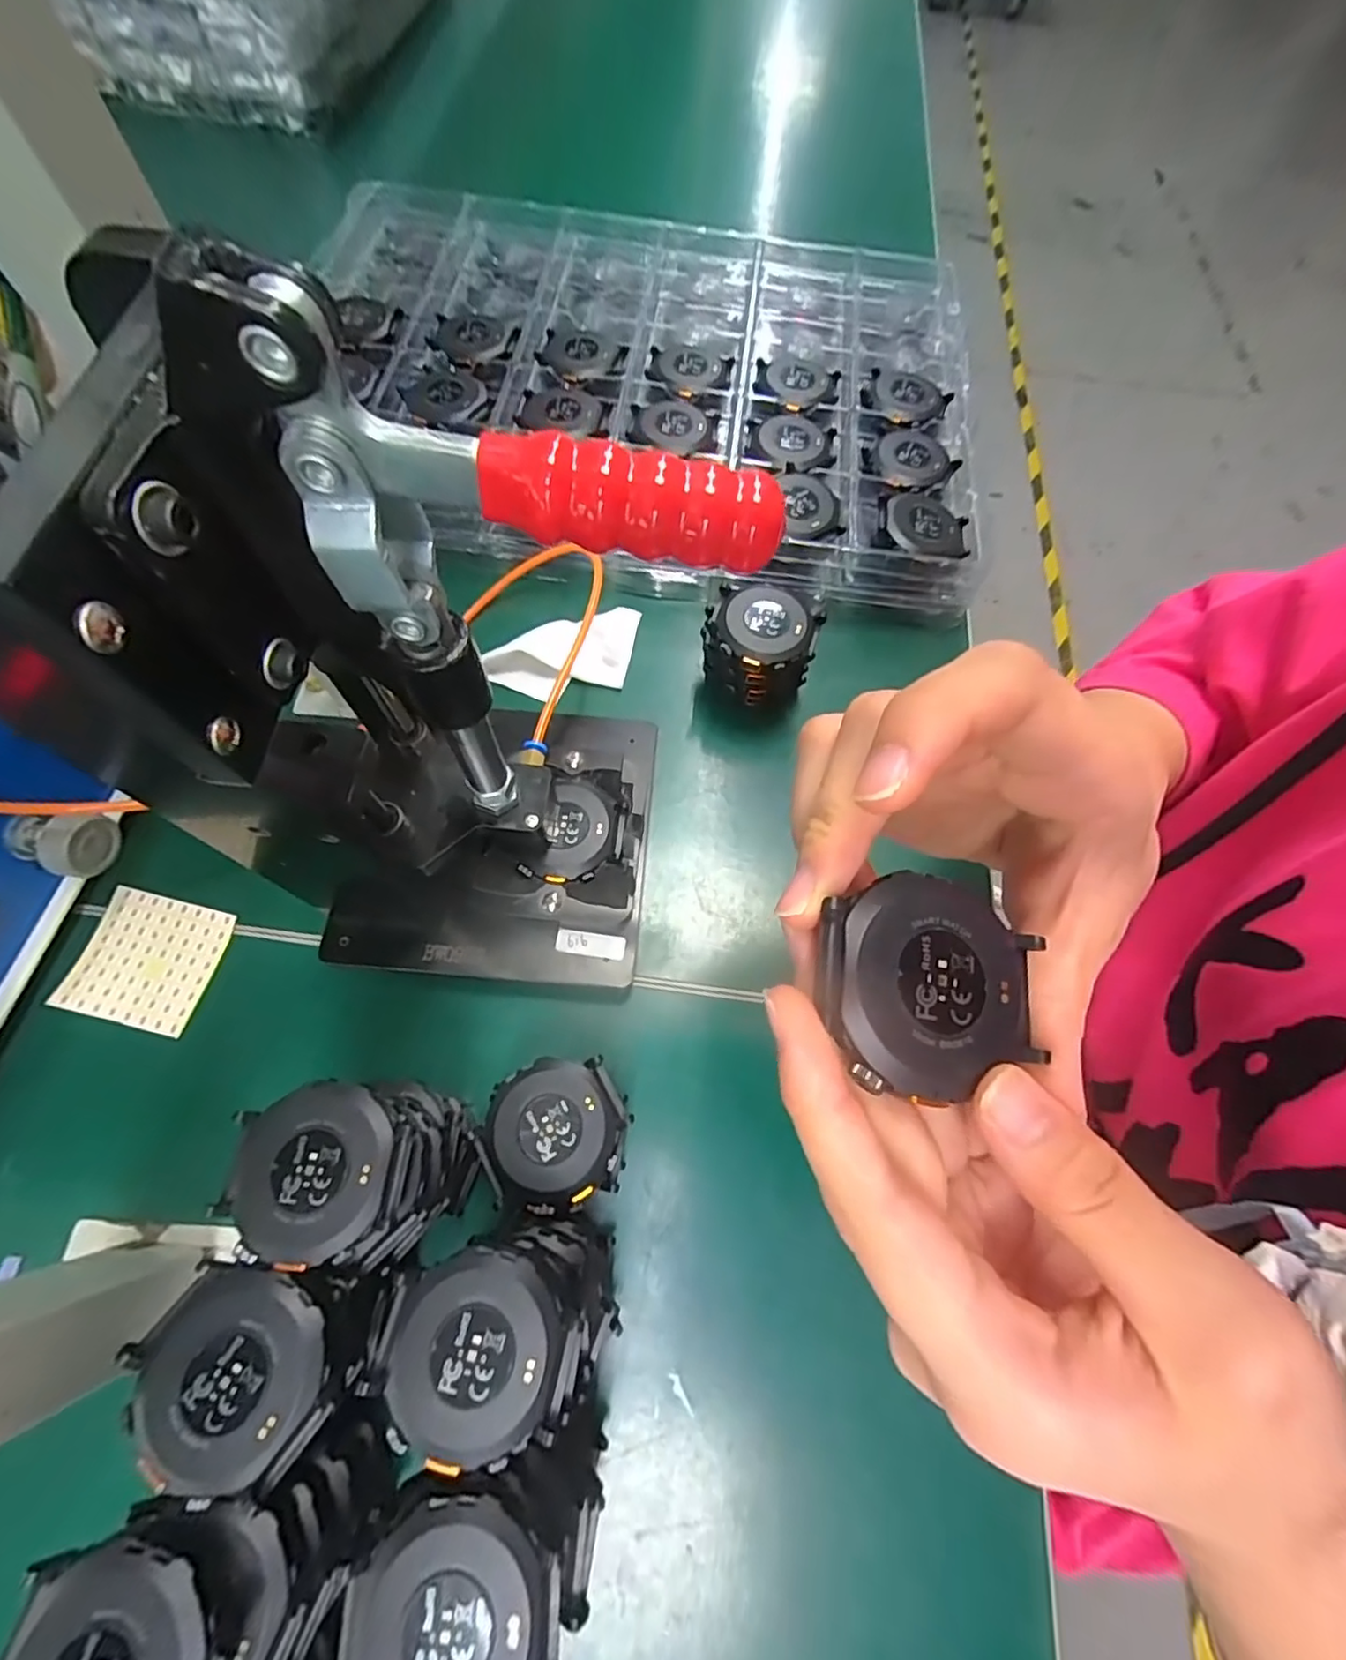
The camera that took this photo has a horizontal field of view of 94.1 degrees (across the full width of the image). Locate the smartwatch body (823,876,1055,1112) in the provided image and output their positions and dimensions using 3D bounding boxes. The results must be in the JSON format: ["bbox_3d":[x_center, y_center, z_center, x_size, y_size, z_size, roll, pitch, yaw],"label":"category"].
[{"bbox_3d":[0.056,0.033,0.137,0.047,0.009,0.045,4,67,-2],"label":"smartwatch body"}]

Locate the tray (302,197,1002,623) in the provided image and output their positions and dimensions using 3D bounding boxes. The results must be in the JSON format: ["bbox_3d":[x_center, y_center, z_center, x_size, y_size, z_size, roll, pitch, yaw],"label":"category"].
[{"bbox_3d":[-0.020,-0.289,0.418,0.423,0.049,0.331,5,67,-1],"label":"tray"}]

